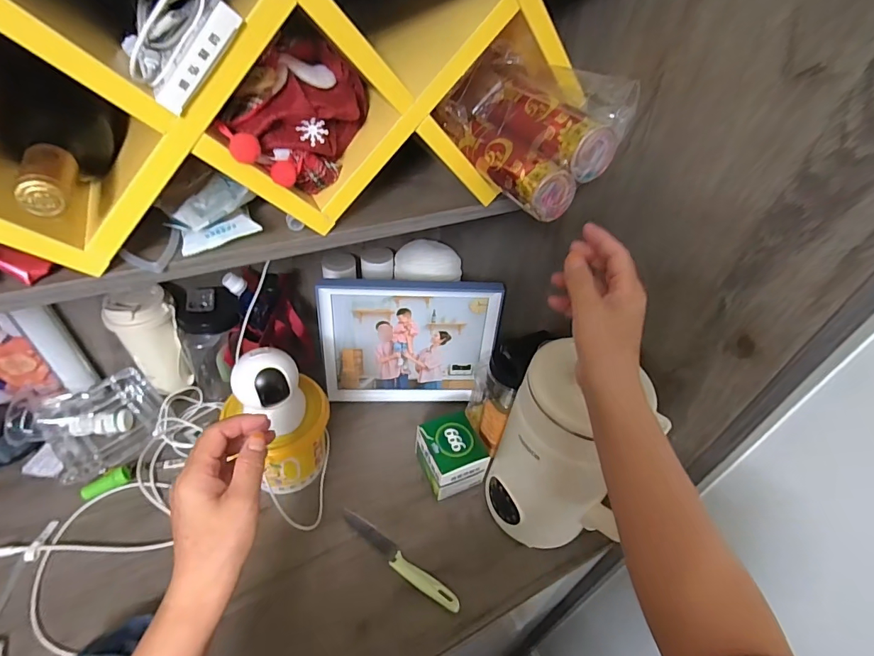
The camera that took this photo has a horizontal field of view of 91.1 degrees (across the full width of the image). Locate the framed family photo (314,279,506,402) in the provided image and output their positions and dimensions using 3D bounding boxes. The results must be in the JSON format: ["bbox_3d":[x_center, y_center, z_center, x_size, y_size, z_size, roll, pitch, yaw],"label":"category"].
[{"bbox_3d":[-0.045,0.028,0.698,0.270,0.222,0.029,1,33,-6],"label":"framed family photo"}]

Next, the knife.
[{"bbox_3d":[-0.052,0.301,0.561,0.190,0.013,0.023,30,48,24],"label":"knife"}]

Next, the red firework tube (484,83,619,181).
[{"bbox_3d":[0.102,-0.187,0.401,0.045,0.043,0.127,-21,49,-26],"label":"red firework tube"}]

